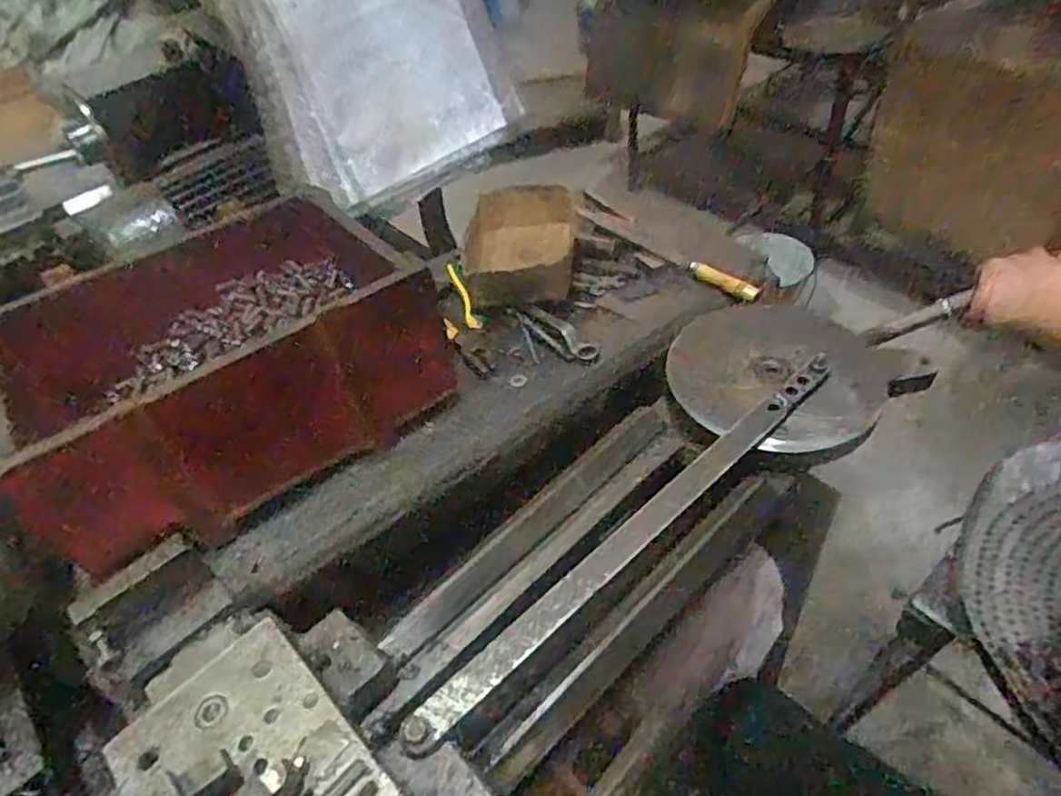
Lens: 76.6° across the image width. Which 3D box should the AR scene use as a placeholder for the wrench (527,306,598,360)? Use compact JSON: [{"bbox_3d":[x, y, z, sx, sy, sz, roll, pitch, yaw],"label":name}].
[{"bbox_3d":[0.035,-0.072,0.720,0.021,0.010,0.103,-34,50,-21],"label":"wrench"}]

